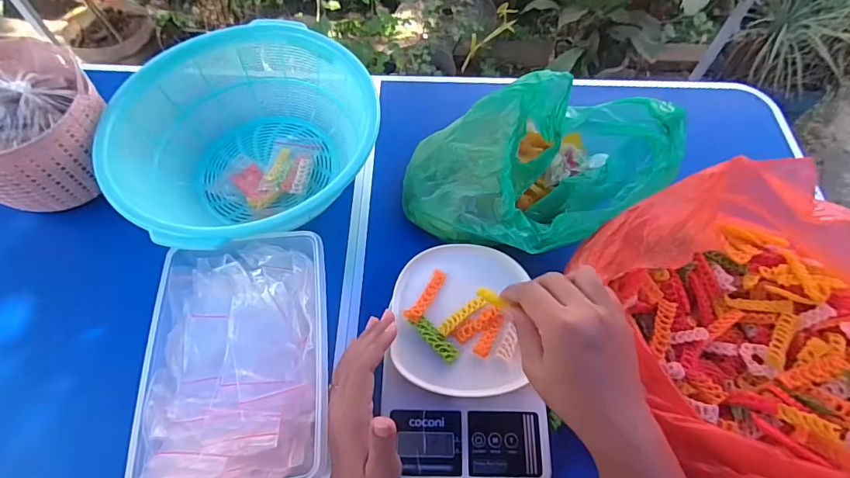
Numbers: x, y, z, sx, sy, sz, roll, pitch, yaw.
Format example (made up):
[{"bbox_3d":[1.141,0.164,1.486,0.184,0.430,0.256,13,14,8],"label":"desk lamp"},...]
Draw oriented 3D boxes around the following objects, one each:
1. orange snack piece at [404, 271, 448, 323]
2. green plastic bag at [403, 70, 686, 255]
[{"bbox_3d":[0.002,0.058,0.449,0.016,0.007,0.064,30,63,14],"label":"orange snack piece"},{"bbox_3d":[0.119,-0.086,0.482,0.269,0.132,0.184,0,60,-2],"label":"green plastic bag"}]

